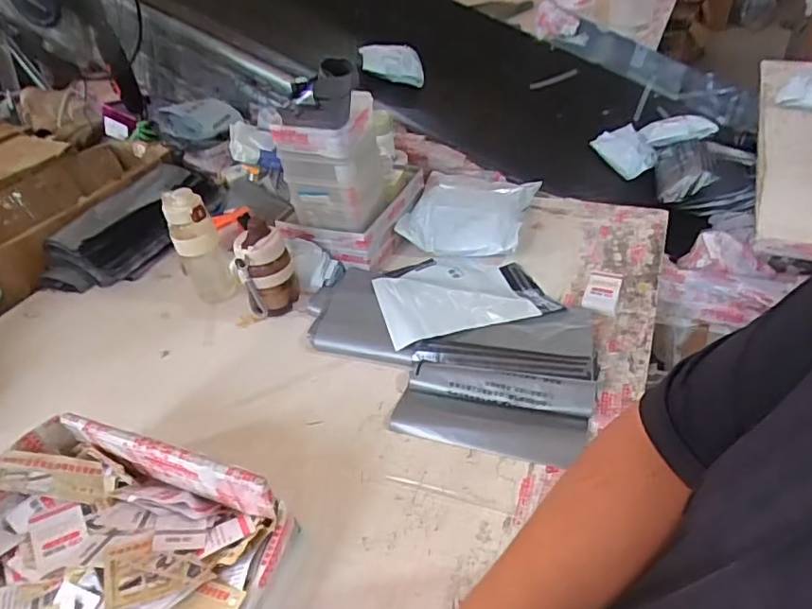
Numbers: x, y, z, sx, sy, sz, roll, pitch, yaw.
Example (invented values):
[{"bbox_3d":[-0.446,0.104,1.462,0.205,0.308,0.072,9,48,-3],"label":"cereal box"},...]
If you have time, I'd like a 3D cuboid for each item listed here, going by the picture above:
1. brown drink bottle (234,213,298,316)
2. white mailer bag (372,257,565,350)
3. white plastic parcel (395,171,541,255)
[{"bbox_3d":[-0.248,-0.060,1.013,0.089,0.165,0.069,-9,39,-2],"label":"brown drink bottle"},{"bbox_3d":[0.094,-0.032,1.010,0.287,0.032,0.251,-13,39,-8],"label":"white mailer bag"},{"bbox_3d":[0.137,-0.206,1.204,0.243,0.065,0.292,7,41,17],"label":"white plastic parcel"}]

